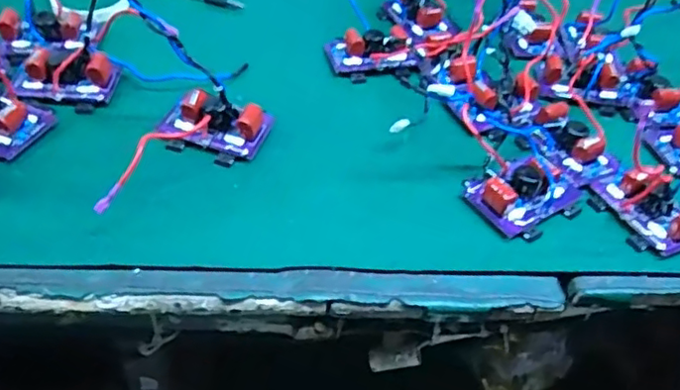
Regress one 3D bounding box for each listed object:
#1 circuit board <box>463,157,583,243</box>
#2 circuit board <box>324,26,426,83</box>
[{"bbox_3d":[0.169,-0.008,0.534,0.098,0.034,0.079,-22,53,-25],"label":"circuit board"},{"bbox_3d":[0.039,-0.161,0.669,0.103,0.034,0.060,1,46,-6],"label":"circuit board"}]

